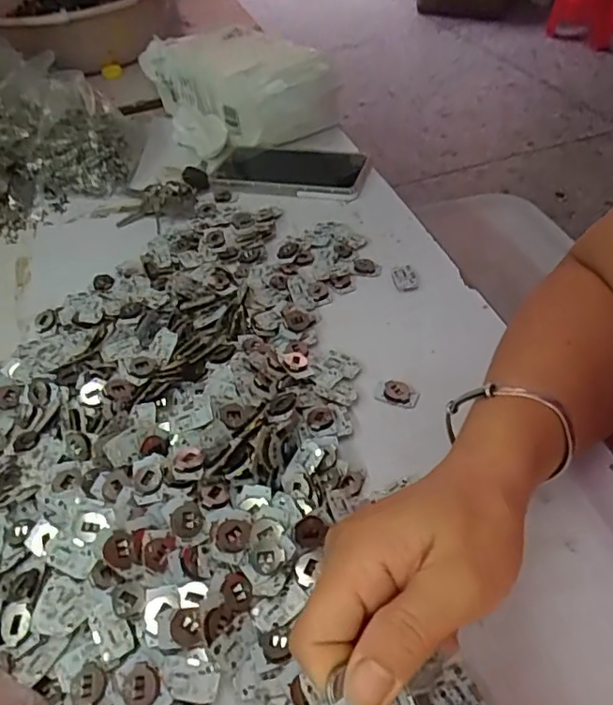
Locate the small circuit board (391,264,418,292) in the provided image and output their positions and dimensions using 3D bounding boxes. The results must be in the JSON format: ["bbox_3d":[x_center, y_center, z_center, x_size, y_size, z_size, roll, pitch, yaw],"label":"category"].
[{"bbox_3d":[0.083,-0.063,0.490,0.018,0.004,0.029,-9,46,-1],"label":"small circuit board"}]

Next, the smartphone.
[{"bbox_3d":[-0.020,-0.203,0.630,0.173,0.011,0.094,12,49,18],"label":"smartphone"}]

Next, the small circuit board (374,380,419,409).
[{"bbox_3d":[0.064,0.028,0.404,0.029,0.004,0.020,7,48,14],"label":"small circuit board"}]

